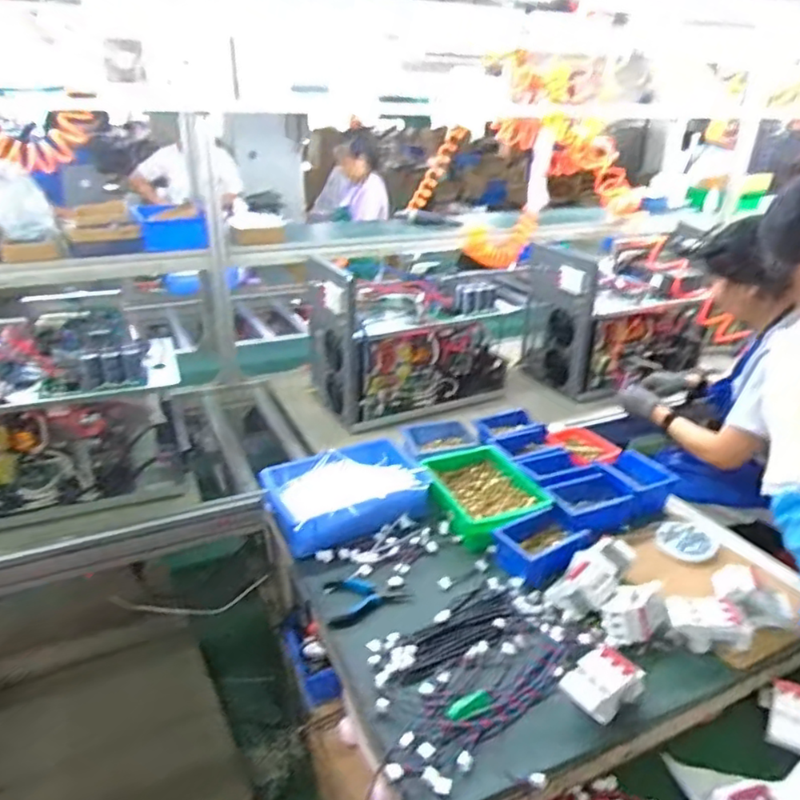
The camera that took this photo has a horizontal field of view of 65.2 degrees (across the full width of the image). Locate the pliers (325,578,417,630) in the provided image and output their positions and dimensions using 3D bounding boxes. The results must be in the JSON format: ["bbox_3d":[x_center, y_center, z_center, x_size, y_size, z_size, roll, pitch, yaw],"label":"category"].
[{"bbox_3d":[-0.067,0.339,1.083,0.145,0.017,0.113,-13,28,-27],"label":"pliers"}]

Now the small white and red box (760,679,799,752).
[{"bbox_3d":[0.548,0.442,0.876,0.071,0.033,0.097,13,28,27],"label":"small white and red box"}]

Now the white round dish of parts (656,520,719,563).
[{"bbox_3d":[0.548,0.271,1.196,0.102,0.025,0.096,0,24,0],"label":"white round dish of parts"}]

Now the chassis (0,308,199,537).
[{"bbox_3d":[-0.801,0.022,1.374,0.580,0.406,0.332,-9,26,-20],"label":"chassis"}]

